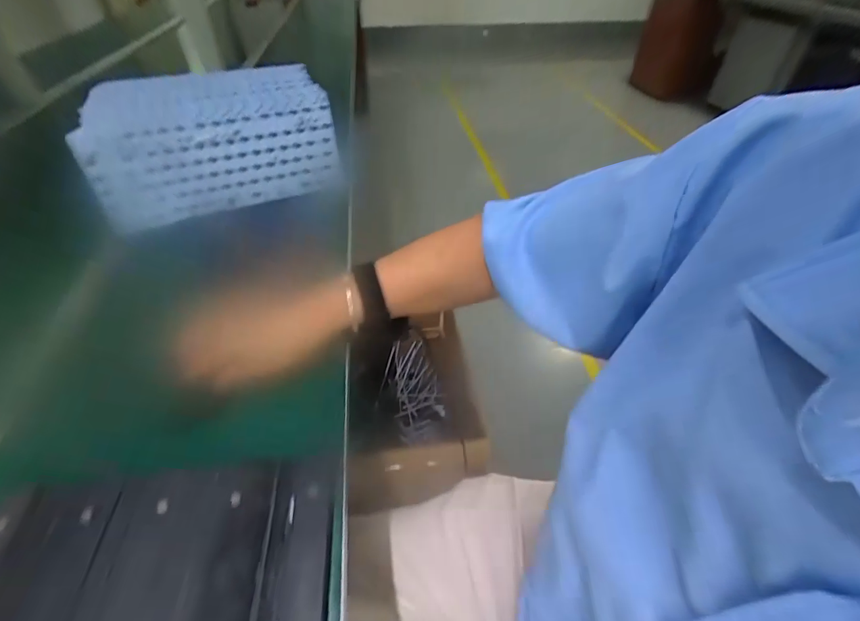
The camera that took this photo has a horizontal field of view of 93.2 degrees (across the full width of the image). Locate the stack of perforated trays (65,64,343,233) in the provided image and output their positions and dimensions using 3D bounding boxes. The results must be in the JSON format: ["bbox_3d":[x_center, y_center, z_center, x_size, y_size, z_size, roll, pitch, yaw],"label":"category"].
[{"bbox_3d":[-0.312,-0.256,0.601,0.300,0.125,0.188,-19,48,-18],"label":"stack of perforated trays"}]

